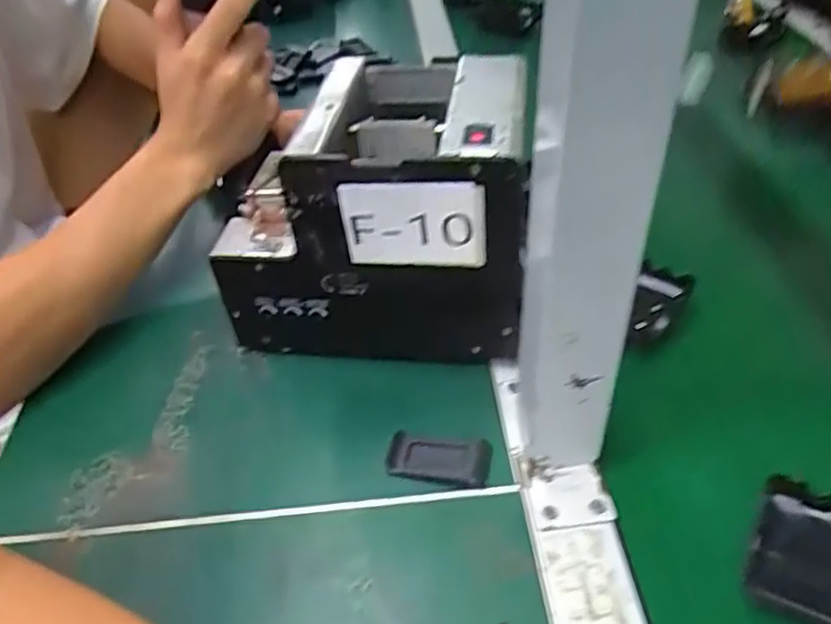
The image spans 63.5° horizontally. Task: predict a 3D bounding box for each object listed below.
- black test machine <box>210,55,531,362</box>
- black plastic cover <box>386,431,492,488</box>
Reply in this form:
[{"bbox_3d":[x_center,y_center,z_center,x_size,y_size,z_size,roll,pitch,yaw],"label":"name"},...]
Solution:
[{"bbox_3d":[-0.023,-0.067,0.432,0.180,0.150,0.135,4,43,10],"label":"black test machine"},{"bbox_3d":[0.013,0.081,0.372,0.057,0.007,0.027,6,44,13],"label":"black plastic cover"}]

